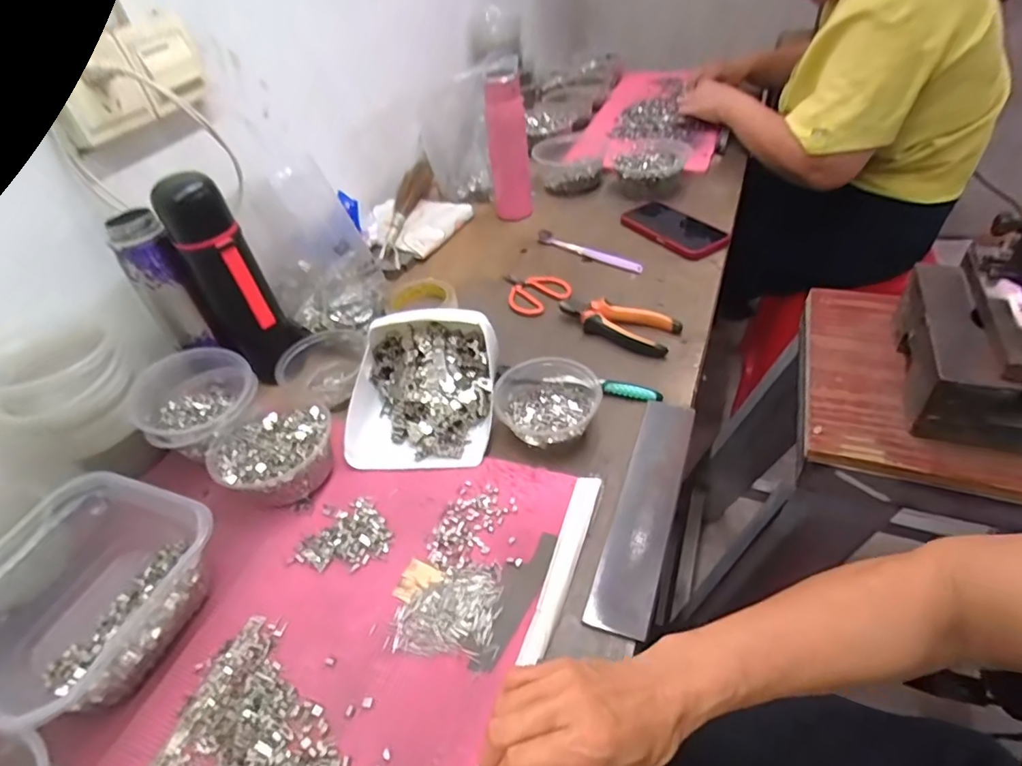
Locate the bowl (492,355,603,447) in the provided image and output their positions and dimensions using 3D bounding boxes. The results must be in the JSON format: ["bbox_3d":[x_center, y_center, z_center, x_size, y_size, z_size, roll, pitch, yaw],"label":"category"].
[{"bbox_3d":[0.038,0.015,0.574,0.107,0.051,0.123,6,45,14],"label":"bowl"}]

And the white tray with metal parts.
[{"bbox_3d":[-0.096,-0.001,0.583,0.157,0.084,0.170,0,44,7],"label":"white tray with metal parts"}]

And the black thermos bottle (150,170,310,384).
[{"bbox_3d":[-0.305,-0.110,0.608,0.077,0.227,0.063,-33,49,-24],"label":"black thermos bottle"}]

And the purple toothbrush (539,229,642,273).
[{"bbox_3d":[0.116,-0.198,0.817,0.180,0.012,0.016,26,53,32],"label":"purple toothbrush"}]

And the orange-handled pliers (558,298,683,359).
[{"bbox_3d":[0.131,-0.079,0.677,0.149,0.024,0.062,23,51,28],"label":"orange-handled pliers"}]

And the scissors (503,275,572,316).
[{"bbox_3d":[0.028,-0.125,0.757,0.102,0.010,0.080,13,47,20],"label":"scissors"}]

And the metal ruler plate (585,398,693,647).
[{"bbox_3d":[0.125,0.107,0.496,0.049,0.010,0.243,19,50,11],"label":"metal ruler plate"}]

